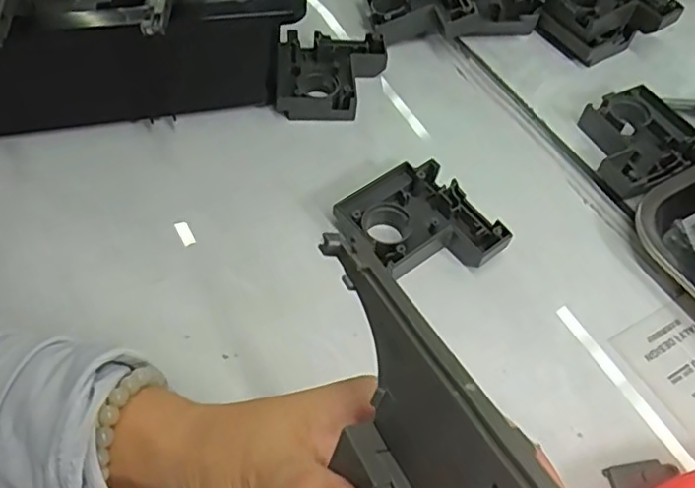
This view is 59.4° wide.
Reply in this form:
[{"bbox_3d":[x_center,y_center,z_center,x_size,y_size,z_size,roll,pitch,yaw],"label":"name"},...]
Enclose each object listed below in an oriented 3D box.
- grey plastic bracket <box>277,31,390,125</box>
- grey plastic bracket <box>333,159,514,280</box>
[{"bbox_3d":[-0.012,-0.126,0.454,0.080,0.022,0.076,0,55,-3],"label":"grey plastic bracket"},{"bbox_3d":[0.044,-0.010,0.380,0.076,0.021,0.085,-31,62,-22],"label":"grey plastic bracket"}]

